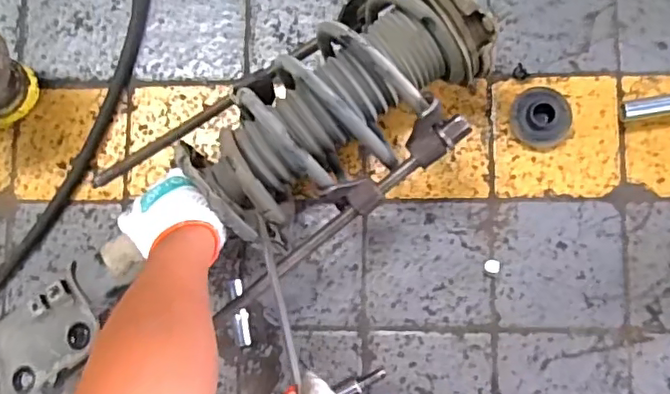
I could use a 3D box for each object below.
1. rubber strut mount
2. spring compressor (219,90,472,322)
[{"bbox_3d":[0.250,-0.096,0.684,0.068,0.035,0.069,-1,84,6],"label":"rubber strut mount"},{"bbox_3d":[-0.003,0.022,0.579,0.316,0.042,0.045,-41,82,13],"label":"spring compressor"}]

